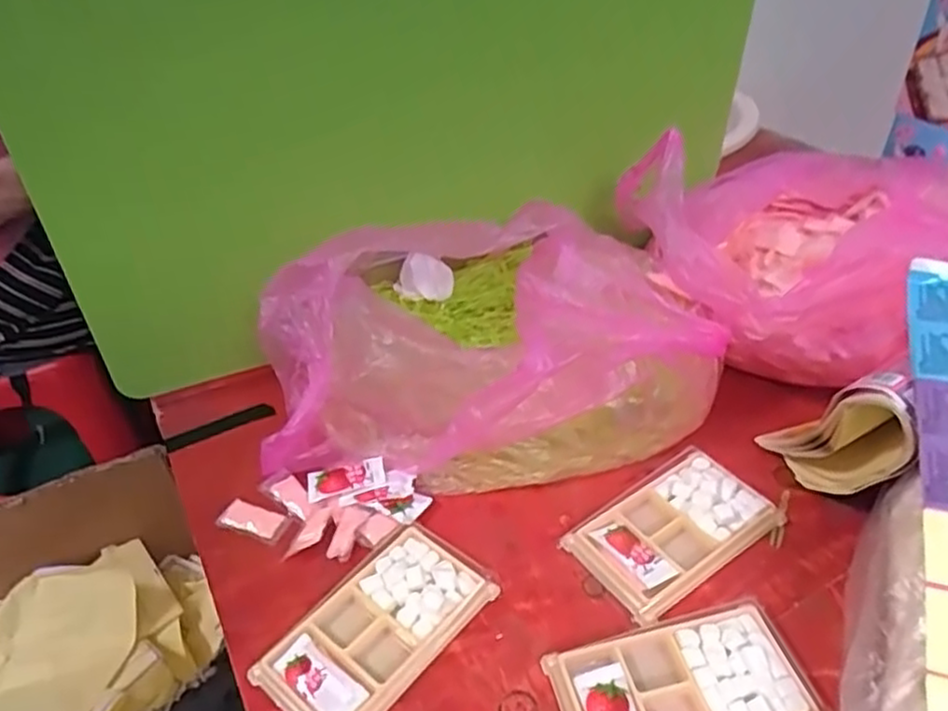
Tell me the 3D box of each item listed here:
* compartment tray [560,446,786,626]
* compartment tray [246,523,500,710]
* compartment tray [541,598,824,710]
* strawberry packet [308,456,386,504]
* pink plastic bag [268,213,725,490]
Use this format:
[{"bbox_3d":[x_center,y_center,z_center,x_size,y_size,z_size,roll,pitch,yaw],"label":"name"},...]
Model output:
[{"bbox_3d":[0.137,0.115,0.475,0.136,0.014,0.079,-26,44,-25],"label":"compartment tray"},{"bbox_3d":[-0.059,0.167,0.425,0.077,0.016,0.134,27,48,32],"label":"compartment tray"},{"bbox_3d":[0.116,0.187,0.390,0.135,0.014,0.078,-11,39,-10],"label":"compartment tray"},{"bbox_3d":[-0.094,0.088,0.511,0.056,0.006,0.027,-10,39,-9],"label":"strawberry packet"},{"bbox_3d":[0.008,-0.022,0.543,0.336,0.146,0.204,-8,39,-5],"label":"pink plastic bag"}]

